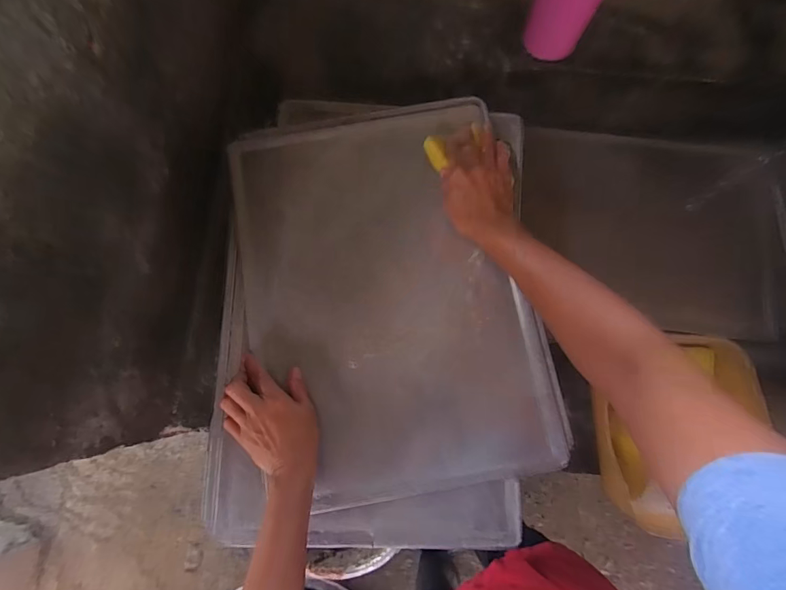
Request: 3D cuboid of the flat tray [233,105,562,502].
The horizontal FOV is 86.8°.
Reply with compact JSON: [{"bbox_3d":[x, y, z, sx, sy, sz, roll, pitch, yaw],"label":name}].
[{"bbox_3d":[-0.010,-0.004,0.493,0.309,0.013,0.454,-13,80,-2],"label":"flat tray"}]

